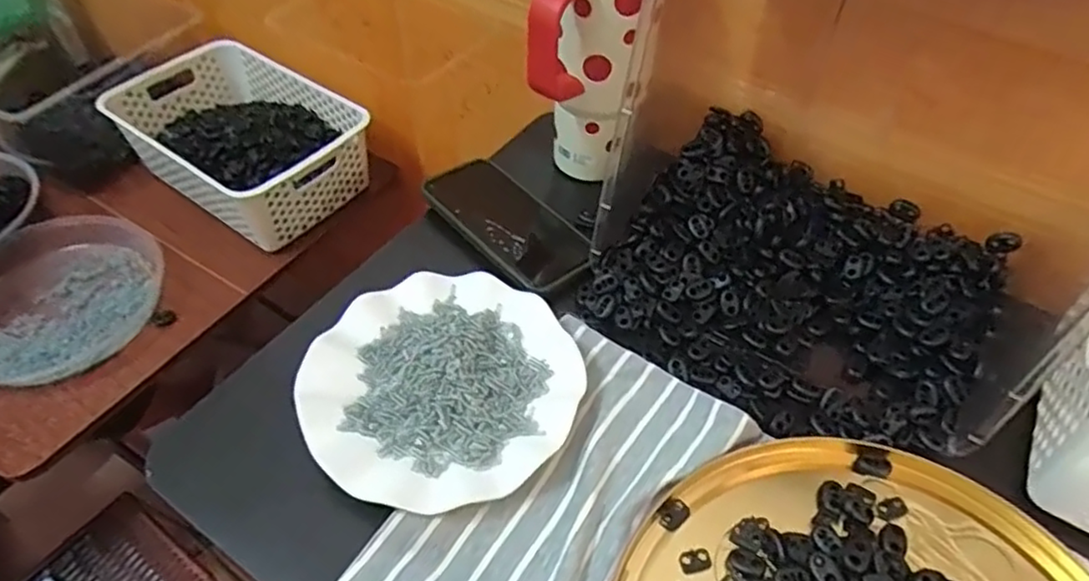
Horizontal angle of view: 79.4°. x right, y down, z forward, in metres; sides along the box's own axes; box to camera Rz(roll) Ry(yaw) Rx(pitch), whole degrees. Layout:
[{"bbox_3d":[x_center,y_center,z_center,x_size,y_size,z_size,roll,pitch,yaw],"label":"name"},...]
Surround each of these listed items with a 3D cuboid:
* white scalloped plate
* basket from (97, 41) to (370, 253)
[{"bbox_3d":[-0.069,0.060,0.447,0.176,0.019,0.173,1,50,-1],"label":"white scalloped plate"},{"bbox_3d":[-0.395,-0.205,0.864,0.314,0.091,0.209,33,57,23],"label":"basket"}]

